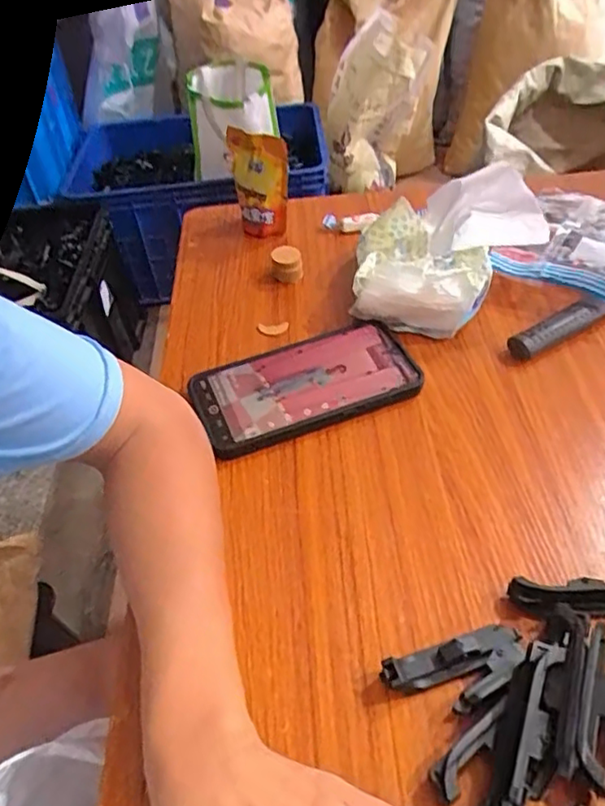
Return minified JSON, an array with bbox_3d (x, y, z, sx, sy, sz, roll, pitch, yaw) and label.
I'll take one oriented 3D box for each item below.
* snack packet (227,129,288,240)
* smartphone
[{"bbox_3d":[-0.039,-0.212,0.610,0.054,0.098,0.038,-7,45,0],"label":"snack packet"},{"bbox_3d":[0.001,-0.011,0.462,0.159,0.018,0.086,-21,46,-14],"label":"smartphone"}]

